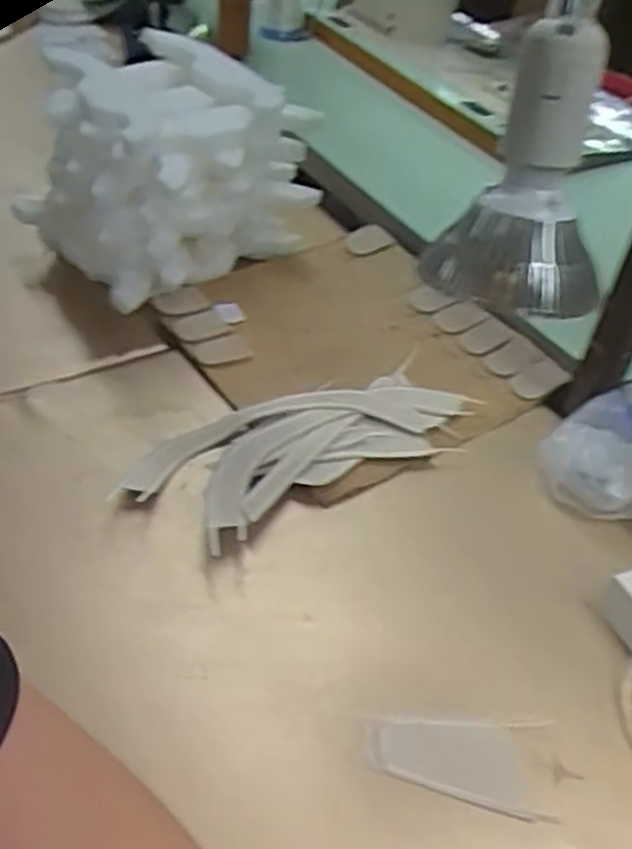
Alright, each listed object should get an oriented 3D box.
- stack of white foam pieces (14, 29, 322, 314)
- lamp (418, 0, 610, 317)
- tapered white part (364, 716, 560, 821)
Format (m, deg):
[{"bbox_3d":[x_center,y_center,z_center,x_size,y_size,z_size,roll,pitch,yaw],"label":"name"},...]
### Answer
[{"bbox_3d":[-0.143,-0.247,0.773,0.224,0.156,0.187,-28,54,-31],"label":"stack of white foam pieces"},{"bbox_3d":[0.104,-0.122,0.383,0.078,0.137,0.071,12,20,6],"label":"lamp"},{"bbox_3d":[0.082,0.197,0.470,0.104,0.004,0.056,6,44,-1],"label":"tapered white part"}]

